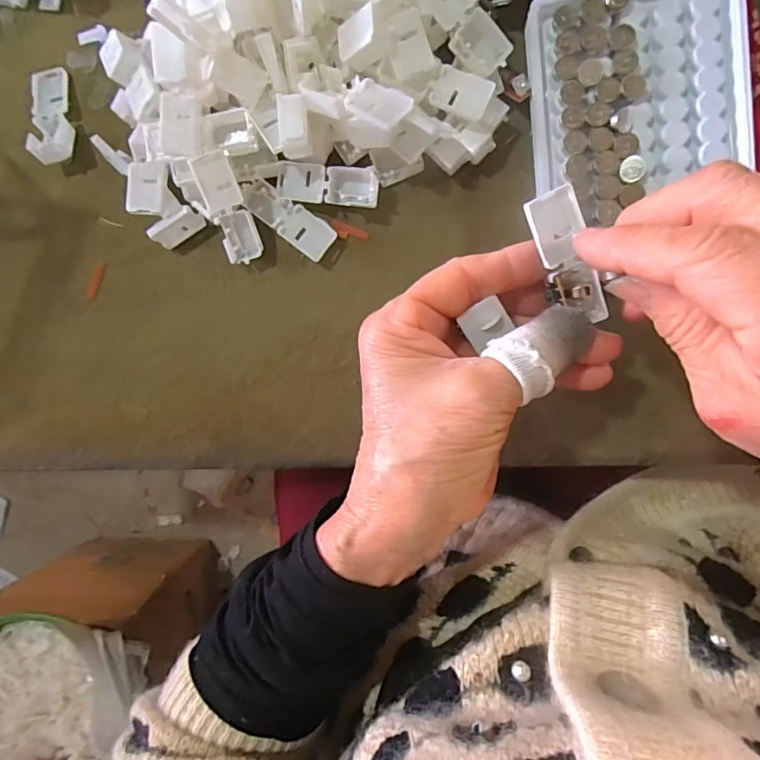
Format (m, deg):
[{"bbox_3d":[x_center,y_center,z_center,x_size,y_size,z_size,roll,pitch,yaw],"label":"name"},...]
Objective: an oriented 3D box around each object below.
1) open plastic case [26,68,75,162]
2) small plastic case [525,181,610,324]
[{"bbox_3d":[-0.193,-0.157,0.289,0.021,0.012,0.061,-12,76,9],"label":"open plastic case"},{"bbox_3d":[0.074,-0.047,0.195,0.023,0.009,0.054,-26,110,9],"label":"small plastic case"}]

